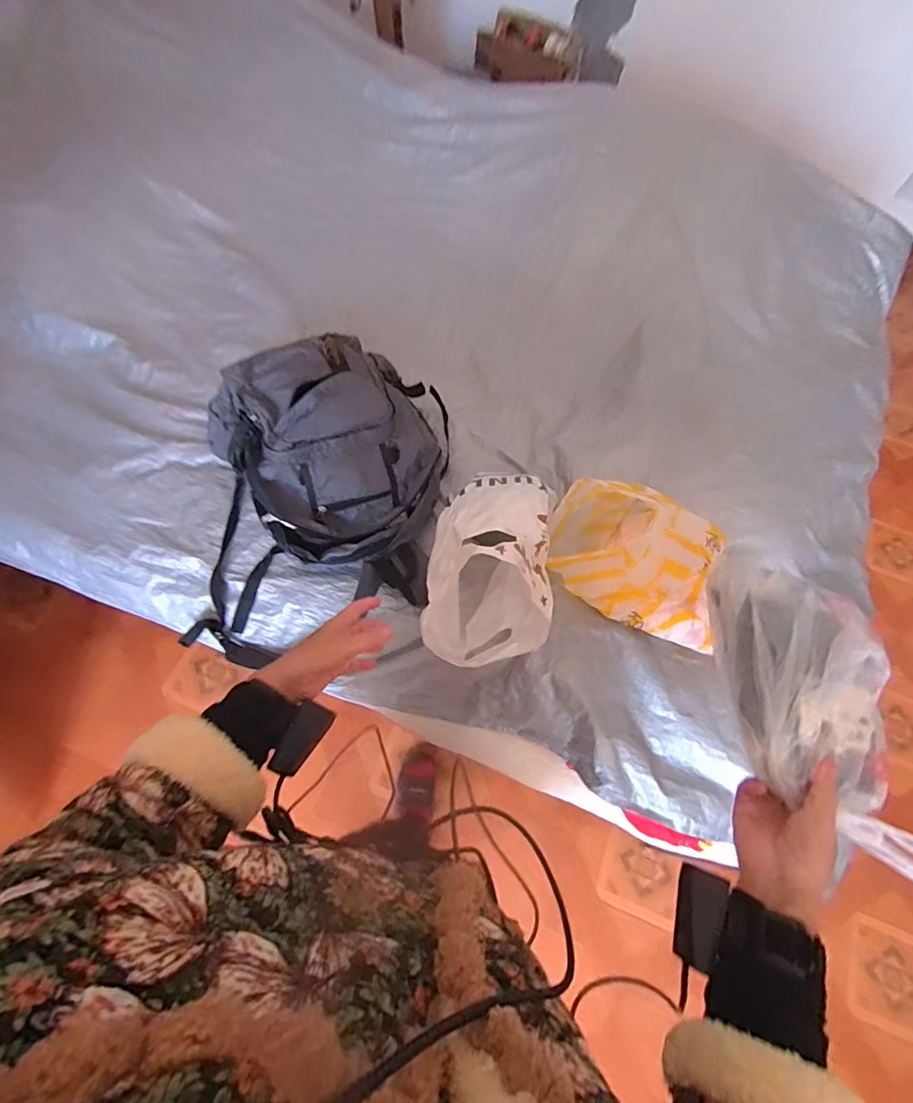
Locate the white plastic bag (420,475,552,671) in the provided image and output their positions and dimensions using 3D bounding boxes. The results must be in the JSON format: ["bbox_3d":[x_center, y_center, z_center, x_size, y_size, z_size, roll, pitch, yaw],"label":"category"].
[{"bbox_3d":[0.047,0.010,0.725,0.166,0.218,0.287,4,66,1],"label":"white plastic bag"}]

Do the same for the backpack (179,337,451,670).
[{"bbox_3d":[-0.224,-0.106,0.814,0.417,0.215,0.480,-1,66,-2],"label":"backpack"}]

